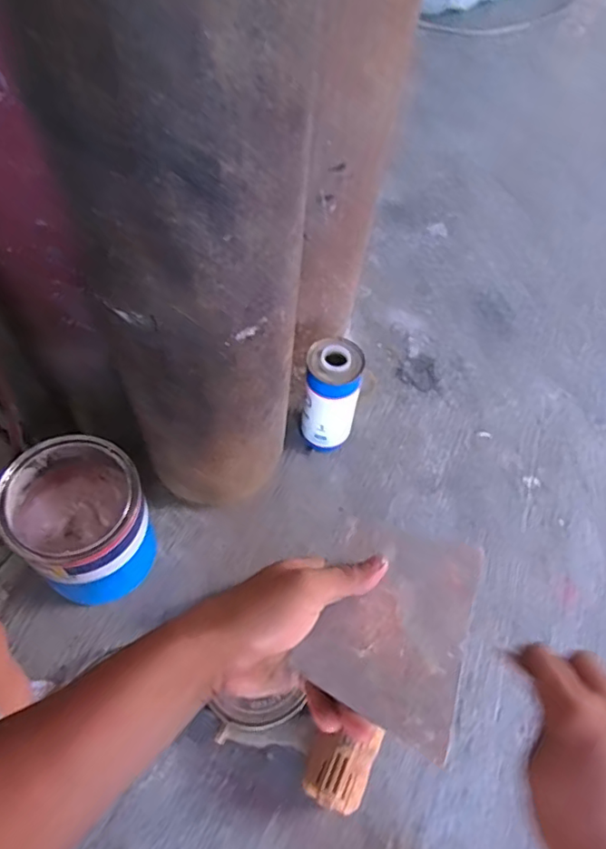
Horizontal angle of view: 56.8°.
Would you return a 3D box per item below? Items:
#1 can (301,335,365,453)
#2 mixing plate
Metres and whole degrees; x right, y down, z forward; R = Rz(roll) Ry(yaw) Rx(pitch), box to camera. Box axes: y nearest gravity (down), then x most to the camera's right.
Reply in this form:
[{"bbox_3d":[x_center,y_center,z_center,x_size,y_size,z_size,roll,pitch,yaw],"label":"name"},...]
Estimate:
[{"bbox_3d":[0.043,-0.041,0.890,0.081,0.206,0.083,2,59,-3],"label":"can"},{"bbox_3d":[0.056,0.120,0.353,0.093,0.009,0.132,18,46,11],"label":"mixing plate"}]

